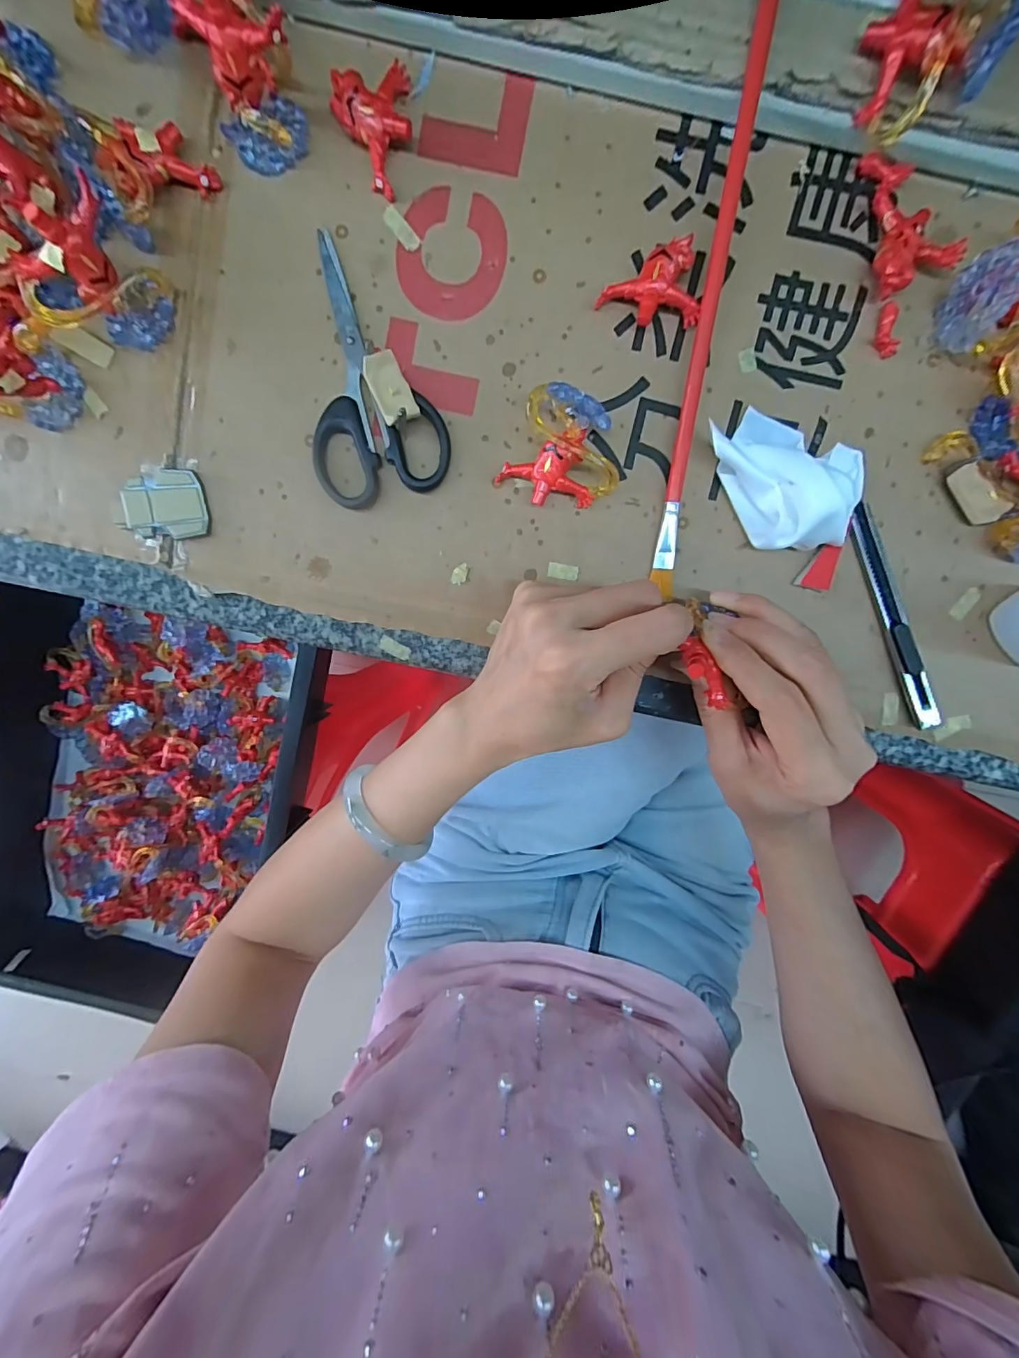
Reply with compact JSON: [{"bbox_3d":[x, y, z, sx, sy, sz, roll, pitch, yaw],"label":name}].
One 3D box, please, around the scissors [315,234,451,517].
[{"bbox_3d":[-0.075,-0.153,0.232,0.067,0.015,0.124,-14,98,4],"label":"scissors"}]

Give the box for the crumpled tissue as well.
[{"bbox_3d":[0.135,-0.097,0.226,0.048,0.033,0.072,-29,97,6],"label":"crumpled tissue"}]

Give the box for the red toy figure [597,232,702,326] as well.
[{"bbox_3d":[0.066,-0.183,0.226,0.044,0.016,0.031,-16,98,4],"label":"red toy figure"}]

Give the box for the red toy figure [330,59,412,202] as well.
[{"bbox_3d":[-0.060,-0.255,0.219,0.036,0.014,0.044,-14,98,4],"label":"red toy figure"}]

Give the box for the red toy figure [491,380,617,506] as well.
[{"bbox_3d":[0.028,-0.108,0.230,0.054,0.030,0.046,26,99,-2],"label":"red toy figure"}]

